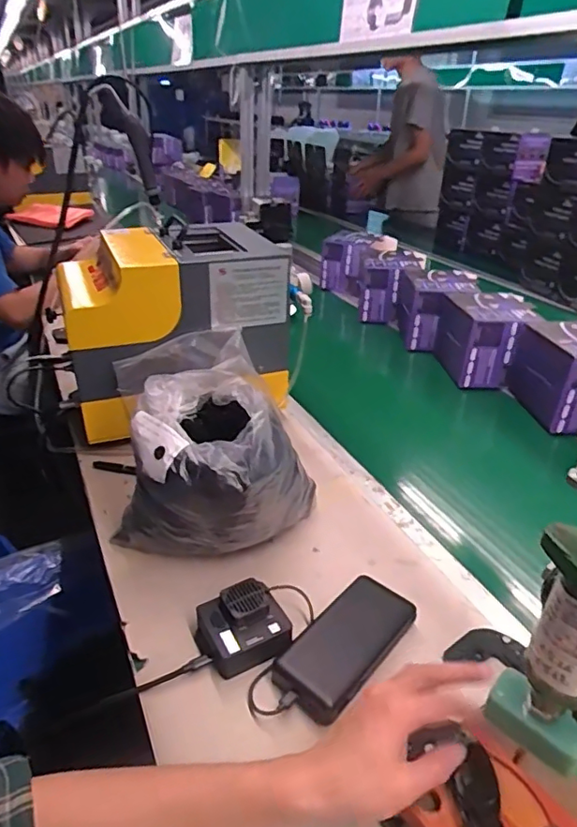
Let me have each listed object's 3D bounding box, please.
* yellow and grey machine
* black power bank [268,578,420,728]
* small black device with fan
[{"bbox_3d":[-0.190,-0.147,0.910,0.321,0.267,0.240,-9,32,-19],"label":"yellow and grey machine"},{"bbox_3d":[0.059,0.230,0.547,0.074,0.020,0.159,24,37,34],"label":"black power bank"},{"bbox_3d":[-0.046,0.213,0.549,0.085,0.042,0.073,-12,33,-23],"label":"small black device with fan"}]

